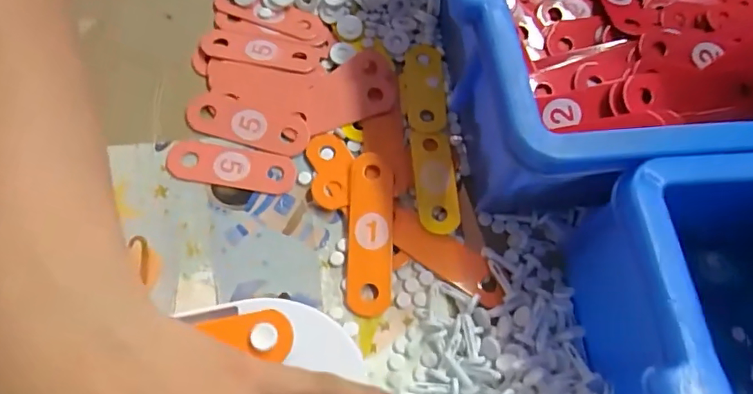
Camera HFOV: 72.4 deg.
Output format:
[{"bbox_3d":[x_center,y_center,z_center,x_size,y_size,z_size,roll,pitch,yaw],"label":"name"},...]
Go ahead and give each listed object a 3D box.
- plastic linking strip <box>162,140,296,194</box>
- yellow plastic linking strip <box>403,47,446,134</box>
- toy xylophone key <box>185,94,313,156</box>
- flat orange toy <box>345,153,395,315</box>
[{"bbox_3d":[-0.078,-0.017,0.278,0.067,0.004,0.023,8,67,-1],"label":"plastic linking strip"},{"bbox_3d":[0.029,-0.065,0.309,0.024,0.004,0.060,2,67,-4],"label":"yellow plastic linking strip"},{"bbox_3d":[-0.072,-0.041,0.286,0.068,0.004,0.024,16,68,6],"label":"toy xylophone key"},{"bbox_3d":[-0.003,0.018,0.270,0.023,0.004,0.084,2,73,-2],"label":"flat orange toy"}]

